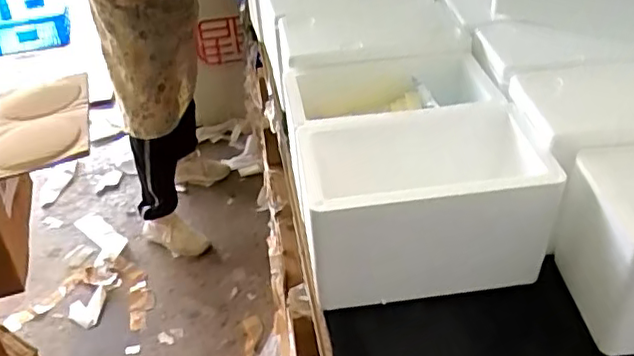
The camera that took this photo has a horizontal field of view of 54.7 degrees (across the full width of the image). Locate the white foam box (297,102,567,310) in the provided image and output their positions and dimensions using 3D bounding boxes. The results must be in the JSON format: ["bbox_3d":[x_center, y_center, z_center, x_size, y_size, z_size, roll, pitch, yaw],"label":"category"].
[{"bbox_3d":[0.127,0.031,0.703,0.276,0.162,0.158,-7,37,-5],"label":"white foam box"}]

